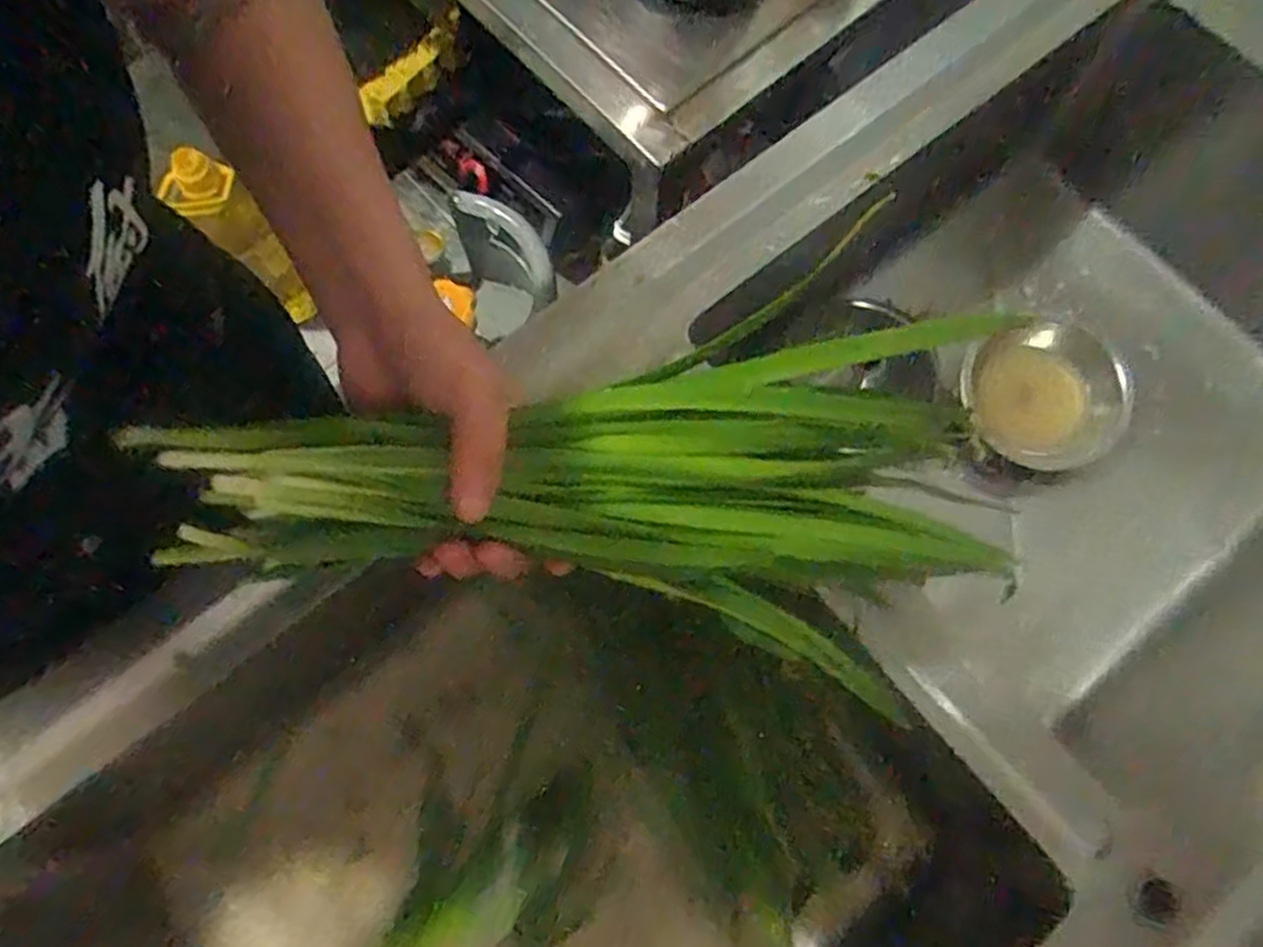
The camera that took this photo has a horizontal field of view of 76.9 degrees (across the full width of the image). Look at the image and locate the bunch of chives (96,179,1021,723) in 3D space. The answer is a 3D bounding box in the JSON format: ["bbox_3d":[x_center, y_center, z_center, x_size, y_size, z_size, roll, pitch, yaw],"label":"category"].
[{"bbox_3d":[-0.010,0.005,0.332,0.344,0.065,0.161,1,74,-9],"label":"bunch of chives"}]

